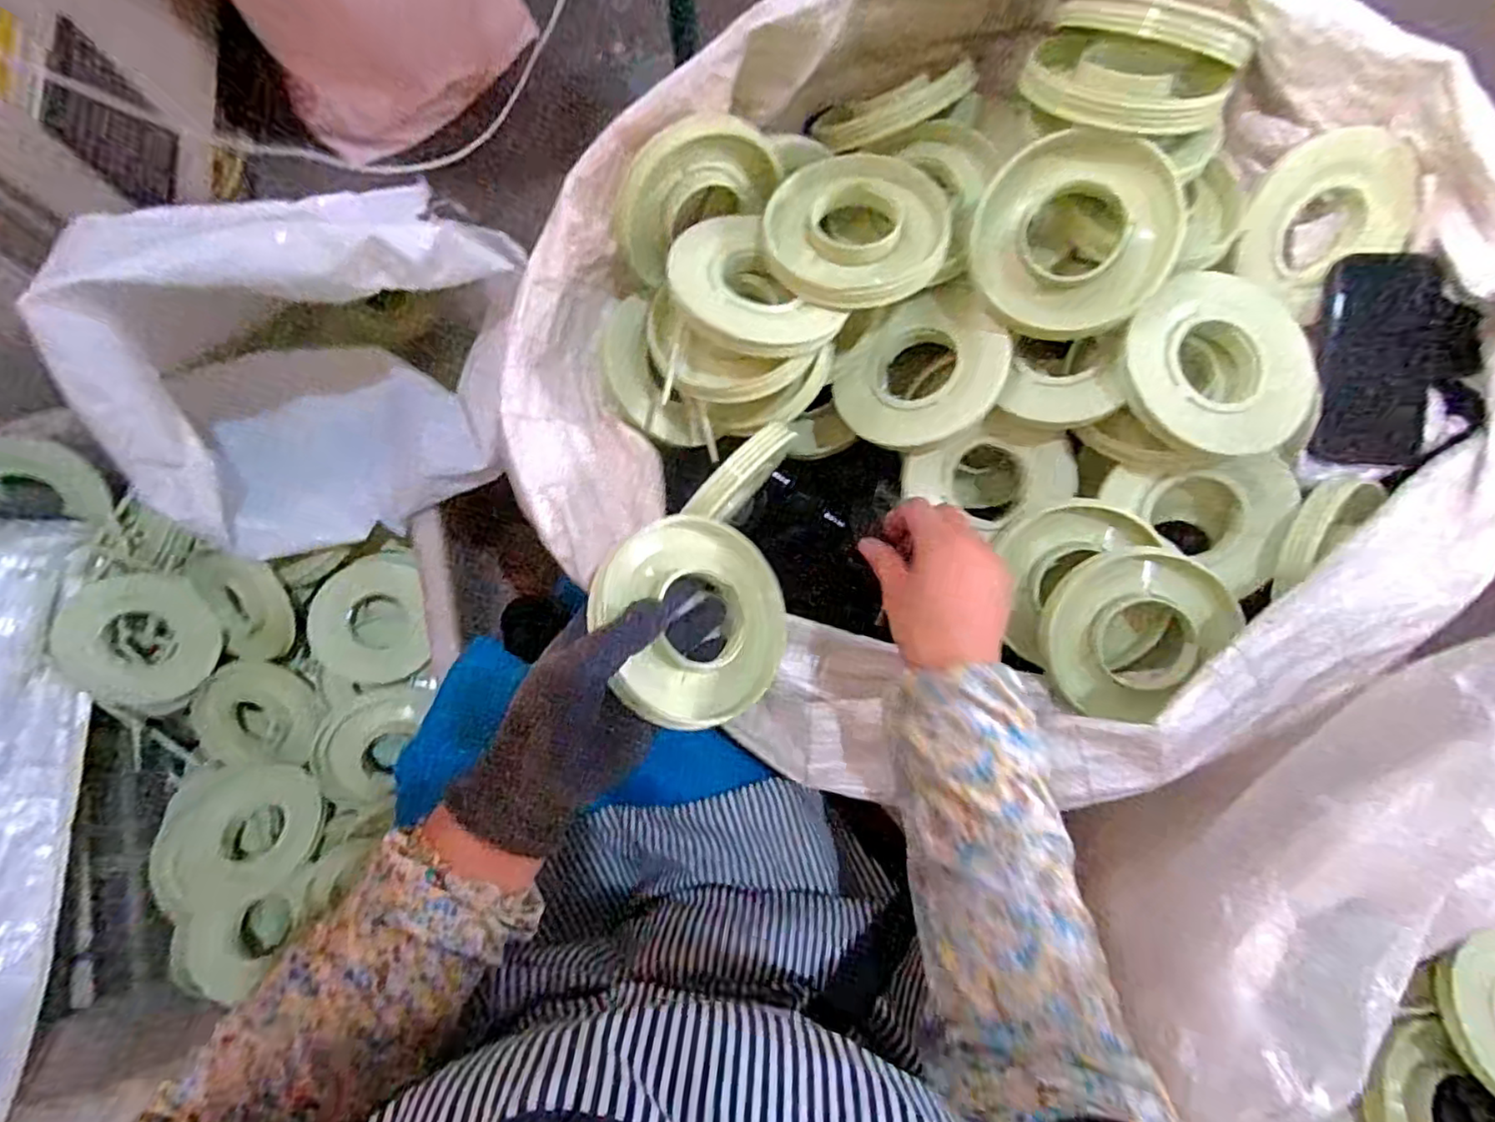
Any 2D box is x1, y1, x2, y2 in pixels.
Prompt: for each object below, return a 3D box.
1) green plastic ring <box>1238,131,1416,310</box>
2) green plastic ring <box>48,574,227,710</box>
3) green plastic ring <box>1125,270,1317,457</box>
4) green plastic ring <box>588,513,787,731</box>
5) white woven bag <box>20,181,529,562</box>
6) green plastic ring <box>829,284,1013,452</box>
[{"bbox_3d":[0.436,-0.263,0.504,0.120,0.028,0.112,-3,123,-4],"label":"green plastic ring"},{"bbox_3d":[-0.624,0.084,0.682,0.127,0.038,0.137,-4,98,-33],"label":"green plastic ring"},{"bbox_3d":[0.328,-0.136,0.452,0.118,0.041,0.124,0,77,-2],"label":"green plastic ring"},{"bbox_3d":[-0.030,0.037,0.416,0.122,0.018,0.132,6,79,-32],"label":"green plastic ring"},{"bbox_3d":[-0.368,-0.165,0.576,0.345,0.262,0.217,-18,78,-6],"label":"white woven bag"},{"bbox_3d":[0.133,-0.141,0.504,0.122,0.016,0.107,-39,70,16],"label":"green plastic ring"}]

